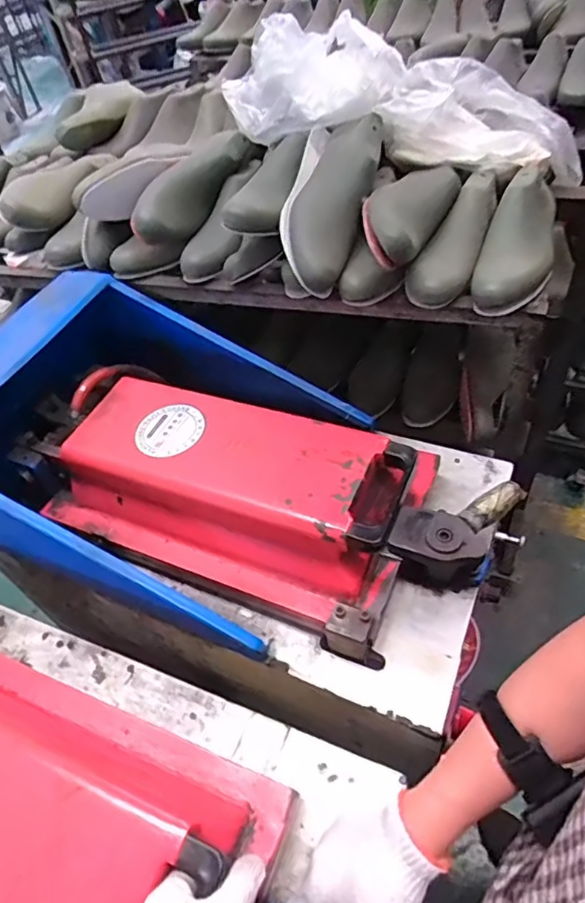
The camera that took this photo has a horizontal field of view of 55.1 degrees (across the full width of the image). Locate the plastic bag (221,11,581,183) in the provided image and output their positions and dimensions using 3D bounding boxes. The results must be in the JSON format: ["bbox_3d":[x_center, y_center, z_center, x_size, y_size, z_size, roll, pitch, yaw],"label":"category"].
[{"bbox_3d":[0.178,-0.521,0.836,0.555,0.158,0.164,10,49,-2],"label":"plastic bag"}]

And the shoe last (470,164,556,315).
[{"bbox_3d":[0.320,-0.303,0.762,0.089,0.083,0.284,19,65,21],"label":"shoe last"}]

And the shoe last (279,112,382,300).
[{"bbox_3d":[0.050,-0.353,0.779,0.112,0.074,0.276,12,77,15],"label":"shoe last"}]

